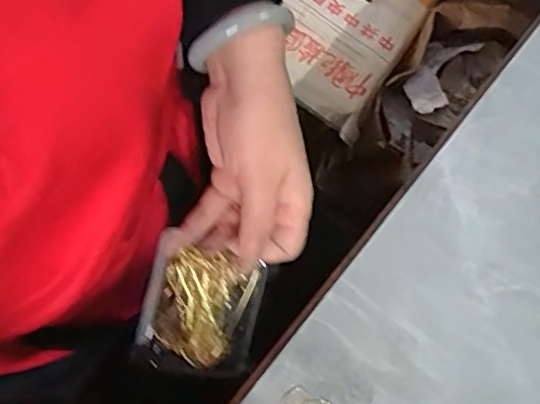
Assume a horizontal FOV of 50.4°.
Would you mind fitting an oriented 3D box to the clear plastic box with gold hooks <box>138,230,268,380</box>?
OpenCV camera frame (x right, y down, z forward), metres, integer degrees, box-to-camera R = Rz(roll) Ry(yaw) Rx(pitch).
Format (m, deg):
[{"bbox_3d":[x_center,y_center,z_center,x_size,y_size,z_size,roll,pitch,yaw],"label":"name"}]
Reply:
[{"bbox_3d":[-0.043,0.067,0.357,0.070,0.027,0.079,13,79,2],"label":"clear plastic box with gold hooks"}]

